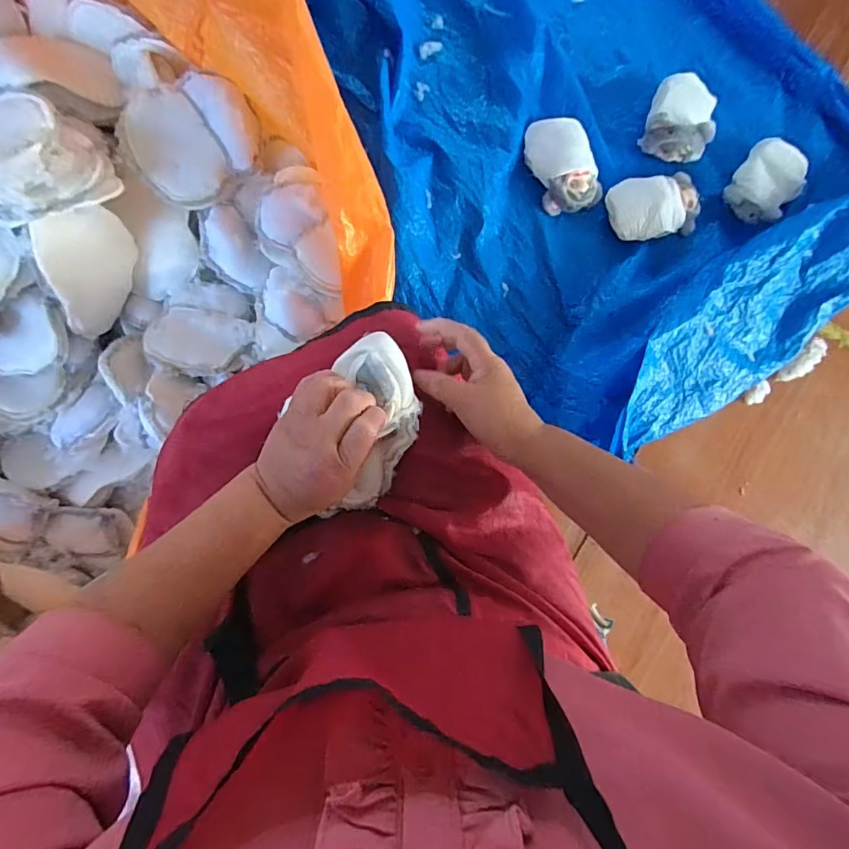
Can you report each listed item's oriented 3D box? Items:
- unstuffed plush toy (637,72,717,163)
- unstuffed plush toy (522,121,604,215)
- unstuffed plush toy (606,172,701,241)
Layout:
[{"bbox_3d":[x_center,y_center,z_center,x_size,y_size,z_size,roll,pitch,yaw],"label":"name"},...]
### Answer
[{"bbox_3d":[0.493,-0.584,0.889,0.120,0.061,0.138,15,85,-4],"label":"unstuffed plush toy"},{"bbox_3d":[0.264,-0.500,0.878,0.114,0.054,0.185,-26,89,-6],"label":"unstuffed plush toy"},{"bbox_3d":[0.448,-0.421,0.884,0.176,0.057,0.115,-13,87,-6],"label":"unstuffed plush toy"}]

